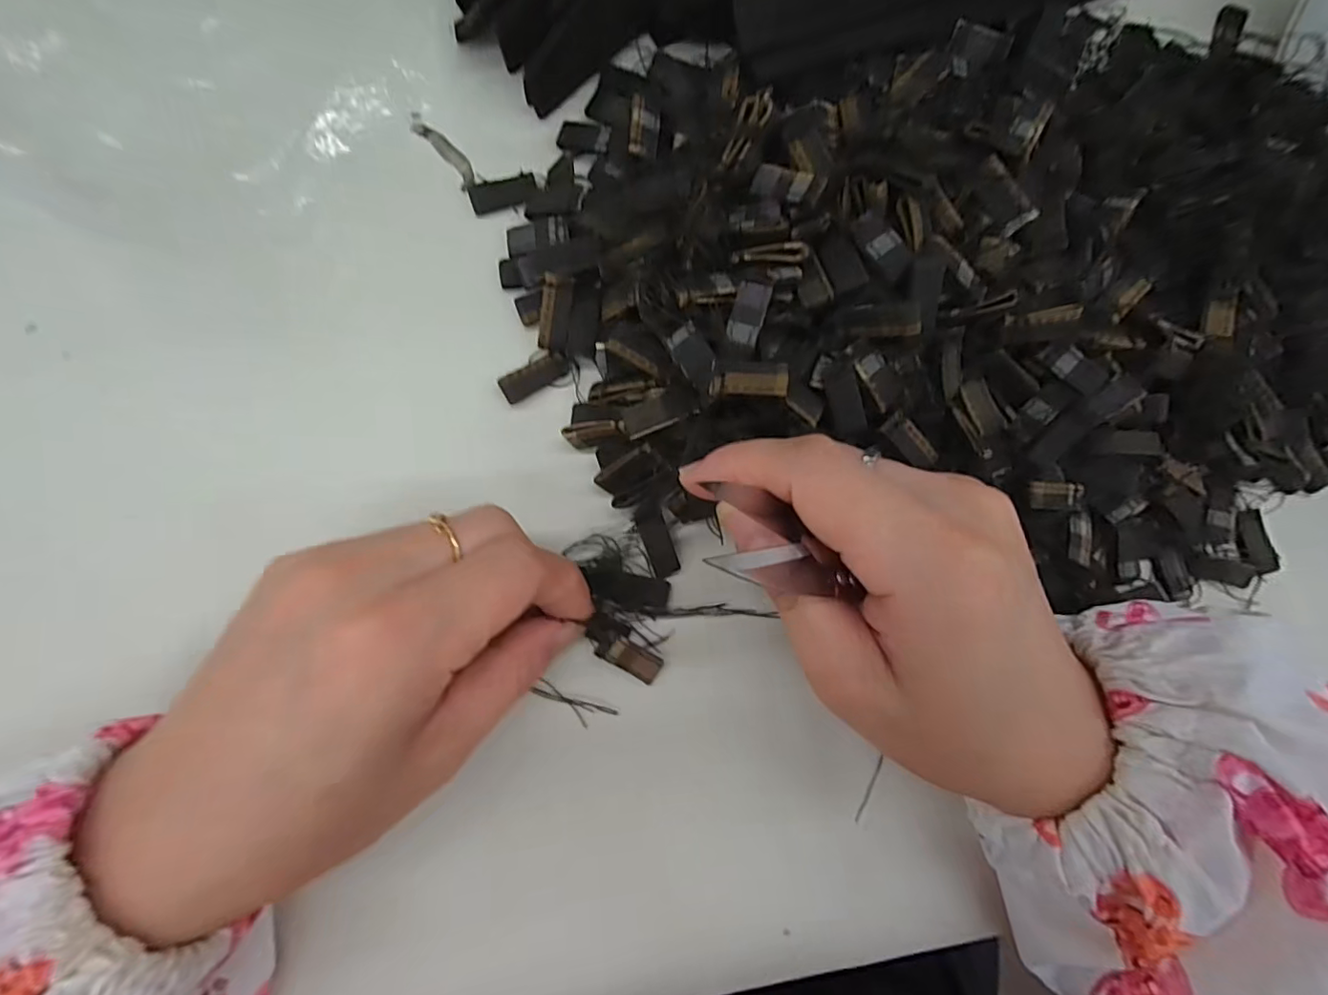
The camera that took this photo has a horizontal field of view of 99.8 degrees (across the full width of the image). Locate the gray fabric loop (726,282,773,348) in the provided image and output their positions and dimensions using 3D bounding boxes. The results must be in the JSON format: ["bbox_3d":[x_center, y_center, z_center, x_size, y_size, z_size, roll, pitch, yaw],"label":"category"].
[{"bbox_3d":[0.025,-0.055,0.167,0.009,0.004,0.018,17,95,7],"label":"gray fabric loop"}]

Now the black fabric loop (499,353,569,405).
[{"bbox_3d":[-0.044,-0.041,0.192,0.024,0.004,0.008,-33,87,-4],"label":"black fabric loop"}]

